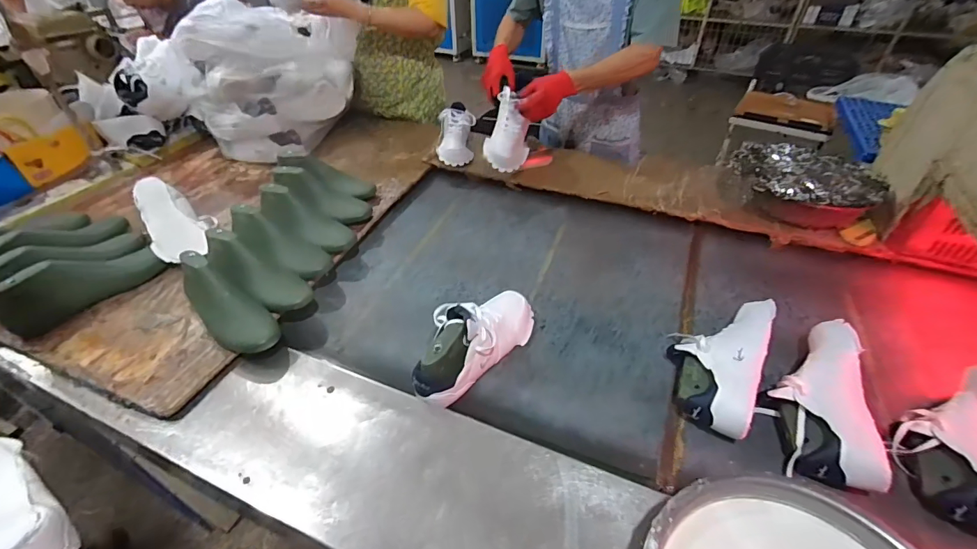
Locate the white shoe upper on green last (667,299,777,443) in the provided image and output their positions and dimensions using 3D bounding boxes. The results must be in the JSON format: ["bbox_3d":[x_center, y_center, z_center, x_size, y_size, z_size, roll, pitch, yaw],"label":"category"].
[{"bbox_3d":[0.404,0.134,0.752,0.139,0.122,0.281,17,46,19],"label":"white shoe upper on green last"}]

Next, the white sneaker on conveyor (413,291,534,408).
[{"bbox_3d":[-0.028,0.100,0.786,0.123,0.123,0.289,33,51,32],"label":"white sneaker on conveyor"}]

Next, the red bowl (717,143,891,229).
[{"bbox_3d":[0.795,-0.227,1.124,0.303,0.157,0.325,-1,41,0],"label":"red bowl"}]

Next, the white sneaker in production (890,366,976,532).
[{"bbox_3d":[0.688,0.242,0.631,0.108,0.110,0.249,15,45,17],"label":"white sneaker in production"}]

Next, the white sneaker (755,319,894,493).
[{"bbox_3d":[0.540,0.182,0.694,0.138,0.117,0.288,16,46,19],"label":"white sneaker"}]

